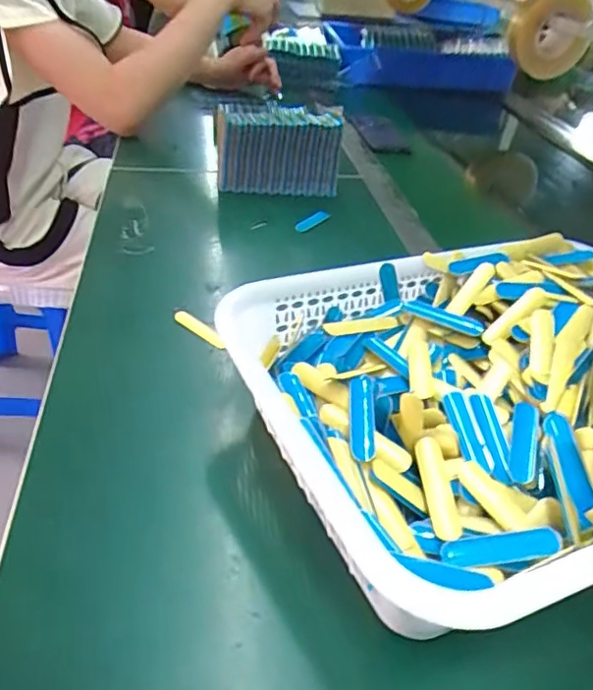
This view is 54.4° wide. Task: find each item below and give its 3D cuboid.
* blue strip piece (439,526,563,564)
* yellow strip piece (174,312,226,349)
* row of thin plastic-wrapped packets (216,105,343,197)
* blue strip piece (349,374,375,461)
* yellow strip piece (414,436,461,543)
[{"bbox_3d":[0.107,0.105,0.302,0.060,0.005,0.015,-10,37,6],"label":"blue strip piece"},{"bbox_3d":[-0.082,-0.013,0.493,0.059,0.011,0.010,32,44,29],"label":"yellow strip piece"},{"bbox_3d":[-0.020,-0.253,0.757,0.162,0.097,0.046,-4,39,-14],"label":"row of thin plastic-wrapped packets"},{"bbox_3d":[0.040,0.043,0.351,0.015,0.011,0.064,6,37,-1],"label":"blue strip piece"},{"bbox_3d":[0.081,0.082,0.330,0.016,0.006,0.062,1,51,-8],"label":"yellow strip piece"}]

